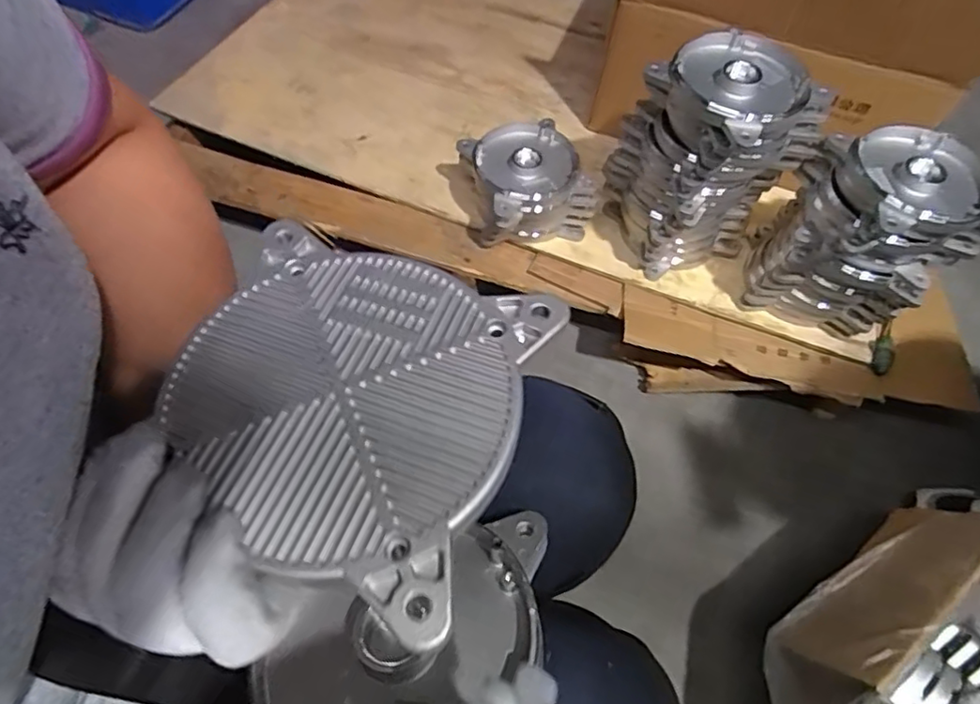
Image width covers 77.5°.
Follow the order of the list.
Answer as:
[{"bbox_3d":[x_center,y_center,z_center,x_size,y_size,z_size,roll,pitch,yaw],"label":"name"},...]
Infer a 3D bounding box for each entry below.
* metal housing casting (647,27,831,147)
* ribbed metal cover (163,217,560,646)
[{"bbox_3d":[0.253,-0.261,0.632,0.134,0.061,0.143,-33,66,-21],"label":"metal housing casting"},{"bbox_3d":[-0.056,0.015,0.238,0.134,0.010,0.135,21,60,9],"label":"ribbed metal cover"}]

